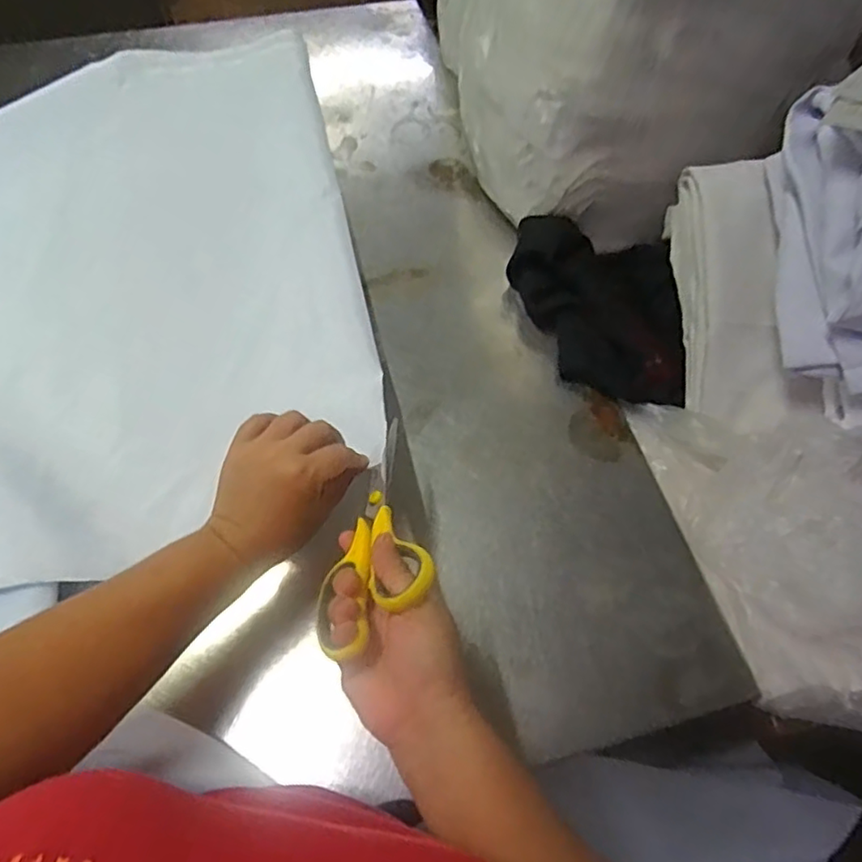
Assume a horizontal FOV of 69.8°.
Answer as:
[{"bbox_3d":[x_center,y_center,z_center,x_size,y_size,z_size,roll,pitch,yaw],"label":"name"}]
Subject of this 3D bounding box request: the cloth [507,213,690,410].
[{"bbox_3d":[0.178,-0.129,0.646,0.181,0.059,0.183,5,60,1],"label":"cloth"}]

